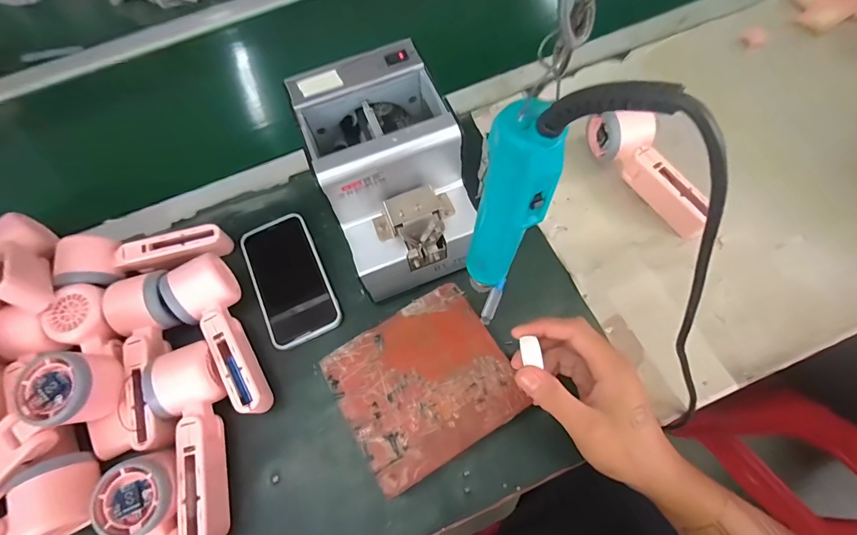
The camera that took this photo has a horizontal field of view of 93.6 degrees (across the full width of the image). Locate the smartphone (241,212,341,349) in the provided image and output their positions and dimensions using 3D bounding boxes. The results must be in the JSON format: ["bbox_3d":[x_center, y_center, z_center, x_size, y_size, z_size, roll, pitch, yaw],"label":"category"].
[{"bbox_3d":[-0.152,0.010,0.437,0.074,0.010,0.145,-25,67,-7],"label":"smartphone"}]

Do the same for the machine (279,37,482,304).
[{"bbox_3d":[-0.037,-0.083,0.394,0.122,0.143,0.177,-20,66,-4],"label":"machine"}]

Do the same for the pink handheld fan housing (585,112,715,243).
[{"bbox_3d":[0.235,-0.103,0.436,0.046,0.056,0.167,-21,66,-5],"label":"pink handheld fan housing"}]

